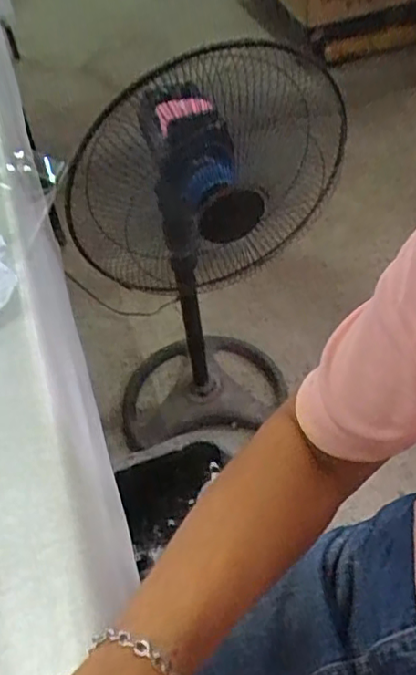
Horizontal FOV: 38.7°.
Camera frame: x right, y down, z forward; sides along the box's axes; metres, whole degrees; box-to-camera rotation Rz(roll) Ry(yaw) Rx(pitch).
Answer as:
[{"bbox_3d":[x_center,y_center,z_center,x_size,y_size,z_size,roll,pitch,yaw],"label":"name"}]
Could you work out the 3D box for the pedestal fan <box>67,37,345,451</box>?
[{"bbox_3d":[-0.036,-0.128,1.142,0.390,0.930,0.366,-19,49,-10],"label":"pedestal fan"}]

